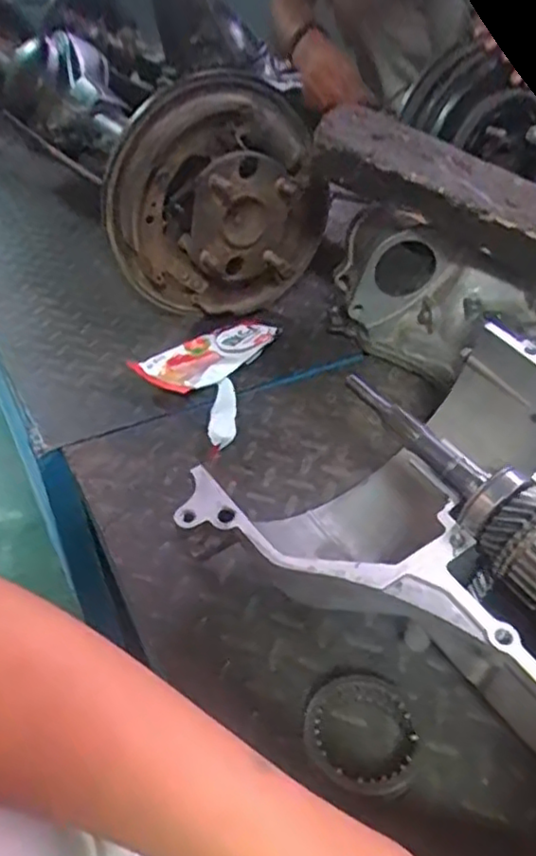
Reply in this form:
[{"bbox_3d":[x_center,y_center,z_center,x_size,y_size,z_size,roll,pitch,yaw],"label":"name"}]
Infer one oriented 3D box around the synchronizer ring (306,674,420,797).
[{"bbox_3d":[0.057,0.181,0.397,0.065,0.017,0.071,4,37,-3],"label":"synchronizer ring"}]

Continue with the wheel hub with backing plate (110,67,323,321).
[{"bbox_3d":[-0.051,-0.237,0.745,0.248,0.248,0.071,-9,39,-9],"label":"wheel hub with backing plate"}]

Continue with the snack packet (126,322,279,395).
[{"bbox_3d":[-0.058,-0.082,0.728,0.159,0.023,0.098,-25,44,-26],"label":"snack packet"}]

